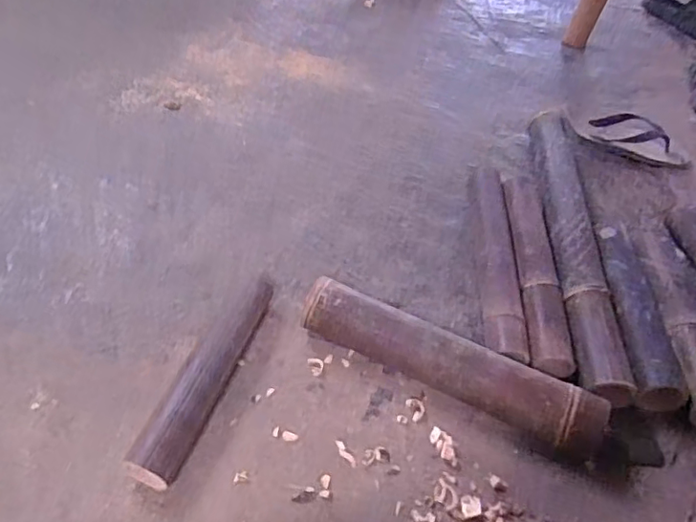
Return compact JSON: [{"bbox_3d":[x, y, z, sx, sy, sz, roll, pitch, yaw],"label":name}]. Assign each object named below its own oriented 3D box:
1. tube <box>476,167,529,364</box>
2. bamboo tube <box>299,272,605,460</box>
[{"bbox_3d":[0.220,-0.012,0.837,0.048,0.051,0.359,8,46,-1],"label":"tube"},{"bbox_3d":[0.122,0.131,0.711,0.385,0.076,0.070,24,49,16],"label":"bamboo tube"}]

